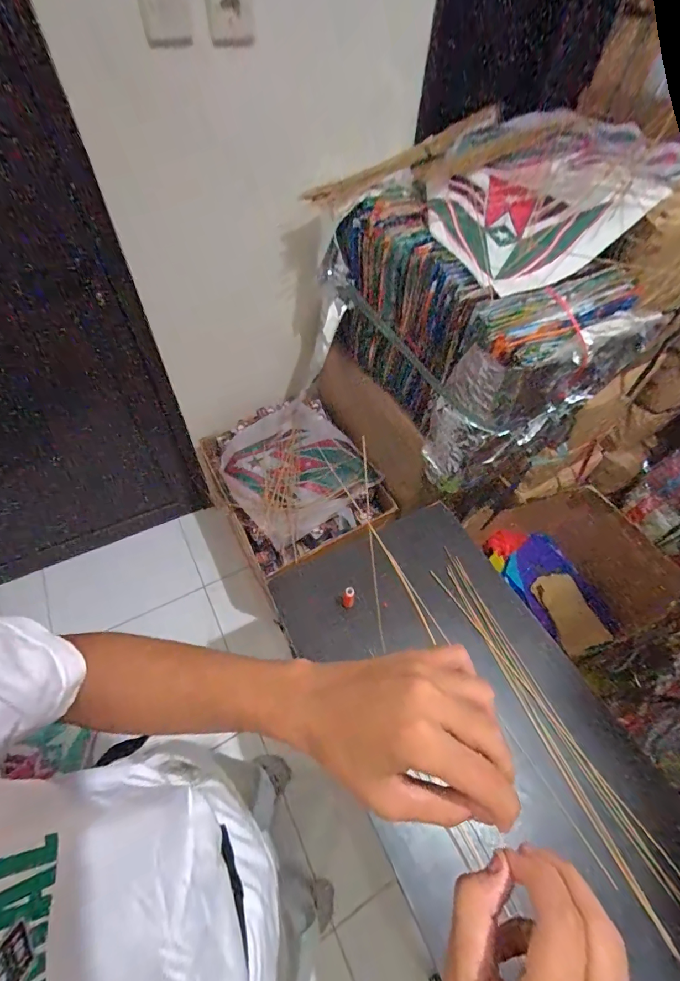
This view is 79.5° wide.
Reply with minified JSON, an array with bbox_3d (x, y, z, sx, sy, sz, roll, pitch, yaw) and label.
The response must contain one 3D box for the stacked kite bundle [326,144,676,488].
[{"bbox_3d":[0.307,-0.406,0.927,0.433,0.474,0.598,-22,58,-18],"label":"stacked kite bundle"}]

